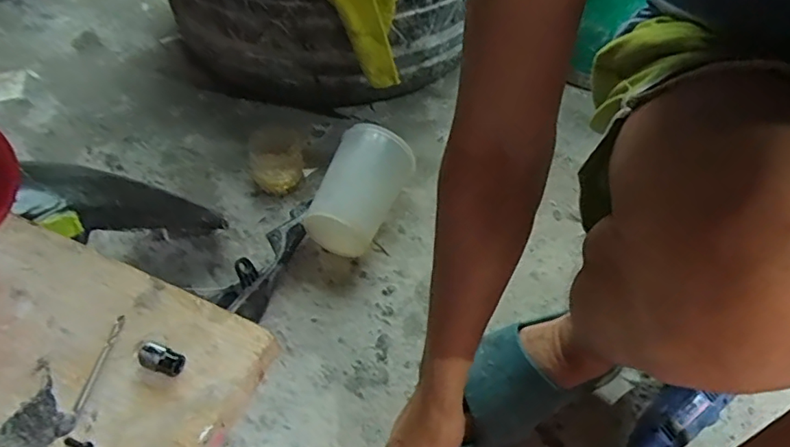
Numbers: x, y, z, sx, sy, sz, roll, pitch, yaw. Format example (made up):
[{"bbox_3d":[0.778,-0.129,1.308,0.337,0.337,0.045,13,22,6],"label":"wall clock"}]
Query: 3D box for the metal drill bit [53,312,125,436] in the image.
[{"bbox_3d":[-0.129,0.064,0.223,0.006,0.004,0.053,8,51,5],"label":"metal drill bit"}]

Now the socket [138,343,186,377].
[{"bbox_3d":[-0.100,0.058,0.224,0.017,0.010,0.010,19,53,14],"label":"socket"}]

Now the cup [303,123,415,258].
[{"bbox_3d":[-0.047,-0.046,0.743,0.096,0.111,0.174,19,53,14],"label":"cup"}]

